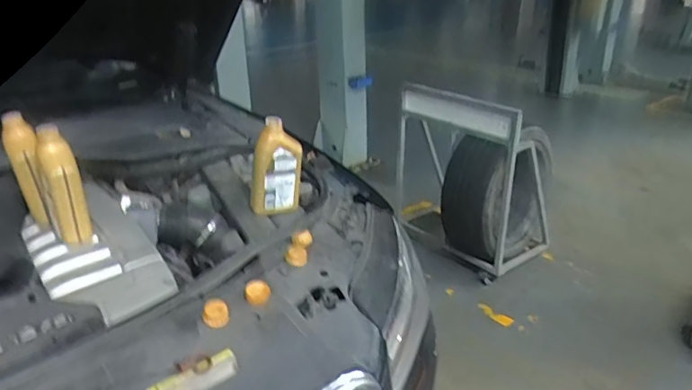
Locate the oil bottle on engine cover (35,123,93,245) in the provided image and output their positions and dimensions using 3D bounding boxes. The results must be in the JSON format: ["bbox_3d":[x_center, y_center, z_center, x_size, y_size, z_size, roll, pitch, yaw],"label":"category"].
[{"bbox_3d":[-0.552,-0.023,1.077,0.058,0.213,0.098,-16,29,-30],"label":"oil bottle on engine cover"}]

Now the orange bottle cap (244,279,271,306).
[{"bbox_3d":[-0.157,0.172,0.984,0.043,0.024,0.051,-4,25,-8],"label":"orange bottle cap"}]

